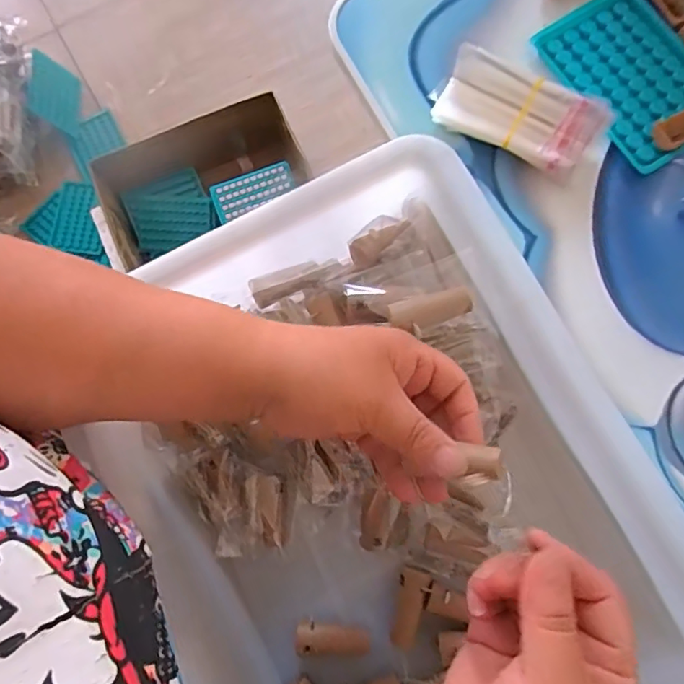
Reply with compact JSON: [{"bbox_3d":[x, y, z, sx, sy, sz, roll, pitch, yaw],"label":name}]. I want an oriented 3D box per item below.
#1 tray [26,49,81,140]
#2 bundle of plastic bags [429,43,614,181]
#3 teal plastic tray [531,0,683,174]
[{"bbox_3d":[-0.513,-0.444,0.960,0.010,0.090,0.130,-10,75,34],"label":"tray"},{"bbox_3d":[0.122,-0.160,0.366,0.113,0.034,0.054,27,79,7],"label":"bundle of plastic bags"},{"bbox_3d":[0.212,-0.194,0.389,0.099,0.015,0.134,-31,78,-6],"label":"teal plastic tray"}]

